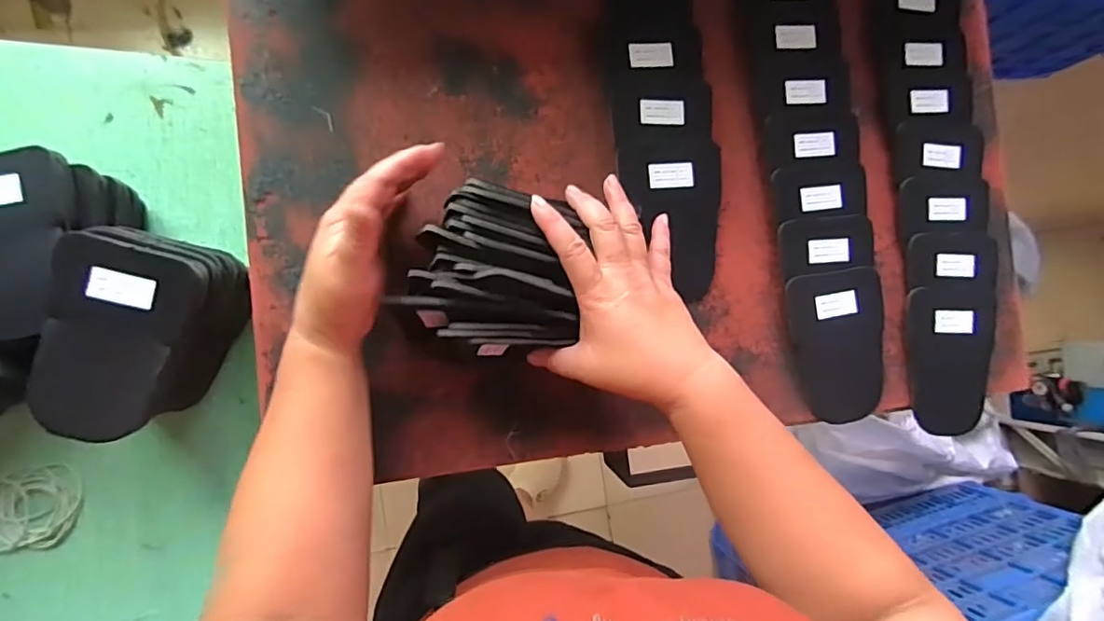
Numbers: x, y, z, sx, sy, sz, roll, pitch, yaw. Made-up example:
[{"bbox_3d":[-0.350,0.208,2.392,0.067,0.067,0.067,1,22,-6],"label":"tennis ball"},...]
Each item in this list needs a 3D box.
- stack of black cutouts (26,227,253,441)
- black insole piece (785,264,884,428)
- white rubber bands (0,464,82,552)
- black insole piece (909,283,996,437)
[{"bbox_3d":[-0.309,0.019,0.442,0.108,0.112,0.151,14,85,-9],"label":"stack of black cutouts"},{"bbox_3d":[0.266,0.031,0.505,0.090,0.015,0.137,-12,90,-8],"label":"black insole piece"},{"bbox_3d":[-0.443,0.168,0.468,0.070,0.006,0.067,-2,88,-10],"label":"white rubber bands"},{"bbox_3d":[0.381,0.046,0.522,0.086,0.008,0.137,3,88,-8],"label":"black insole piece"}]

